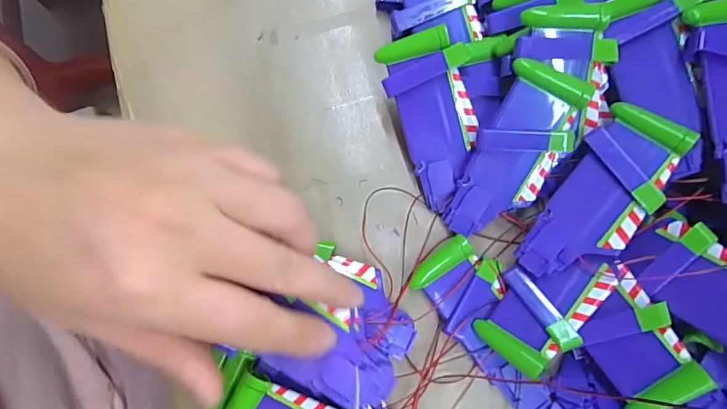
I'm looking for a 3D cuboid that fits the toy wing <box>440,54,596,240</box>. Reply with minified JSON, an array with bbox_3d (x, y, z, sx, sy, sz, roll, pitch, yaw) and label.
[{"bbox_3d":[0.073,-0.022,0.221,0.040,0.010,0.089,31,111,6],"label":"toy wing"}]

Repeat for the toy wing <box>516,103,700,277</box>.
[{"bbox_3d":[0.111,-0.003,0.211,0.040,0.006,0.091,38,101,36],"label":"toy wing"}]

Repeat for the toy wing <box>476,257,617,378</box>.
[{"bbox_3d":[0.087,0.049,0.214,0.062,0.015,0.041,-44,40,-16],"label":"toy wing"}]

